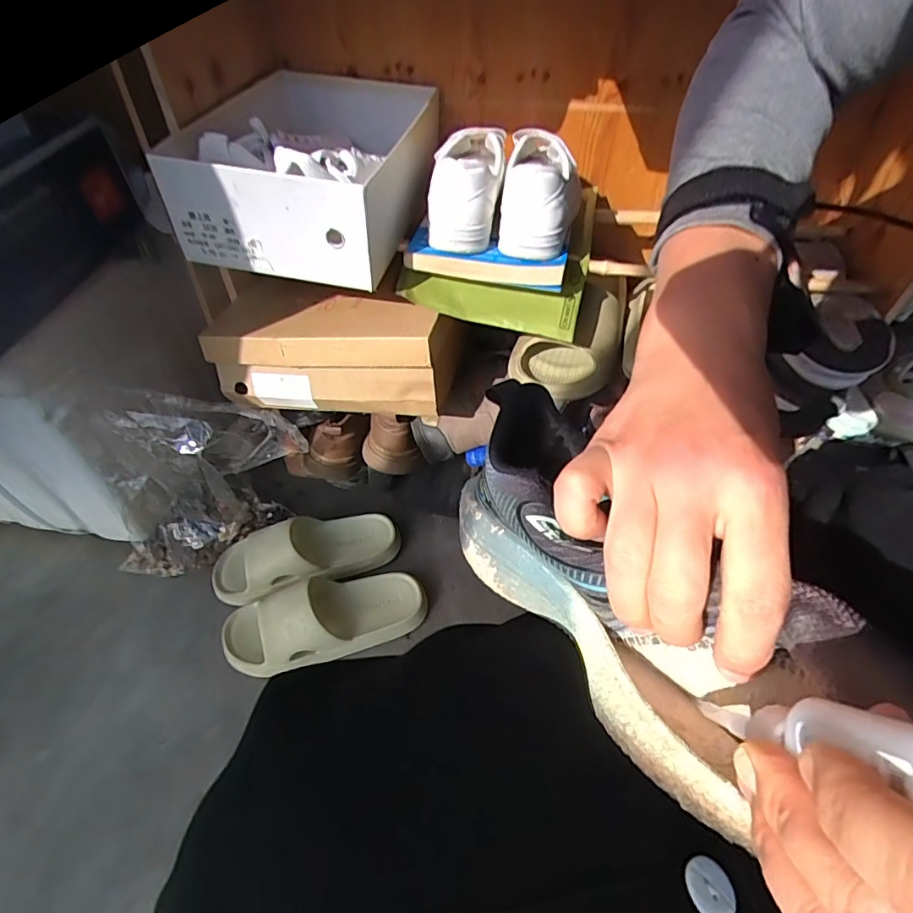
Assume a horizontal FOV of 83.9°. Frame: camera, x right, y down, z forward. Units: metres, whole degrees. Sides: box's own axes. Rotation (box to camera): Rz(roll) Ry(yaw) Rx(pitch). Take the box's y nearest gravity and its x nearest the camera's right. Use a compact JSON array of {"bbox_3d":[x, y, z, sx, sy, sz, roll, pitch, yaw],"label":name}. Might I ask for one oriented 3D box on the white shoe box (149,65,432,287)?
[{"bbox_3d":[-0.147,-0.311,0.546,0.219,0.112,0.271,6,47,4],"label":"white shoe box"}]

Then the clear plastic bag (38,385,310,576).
[{"bbox_3d":[-0.328,0.032,0.647,0.258,0.274,0.090,-22,52,-20],"label":"clear plastic bag"}]

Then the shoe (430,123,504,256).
[{"bbox_3d":[0.010,-0.276,0.506,0.066,0.070,0.133,9,71,7],"label":"shoe"}]

